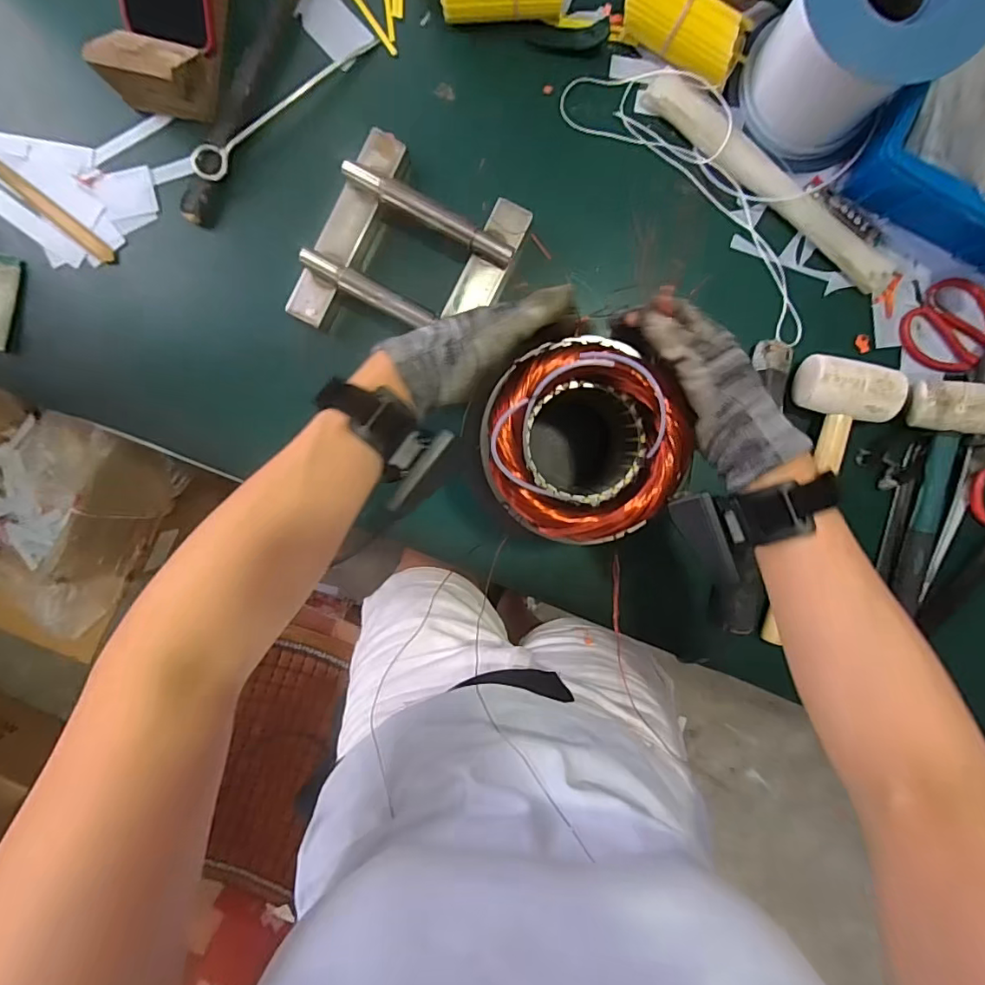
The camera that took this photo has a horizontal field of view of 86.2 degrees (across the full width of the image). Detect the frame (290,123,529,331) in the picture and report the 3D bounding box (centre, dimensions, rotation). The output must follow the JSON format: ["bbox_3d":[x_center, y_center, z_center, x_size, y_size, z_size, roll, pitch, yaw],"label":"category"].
[{"bbox_3d":[-0.081,-0.225,0.512,0.175,0.034,0.189,28,94,-2],"label":"frame"}]

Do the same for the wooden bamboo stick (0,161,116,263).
[{"bbox_3d":[-0.468,-0.302,0.531,0.199,0.013,0.017,39,94,-3],"label":"wooden bamboo stick"}]

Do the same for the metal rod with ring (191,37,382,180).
[{"bbox_3d":[-0.203,-0.380,0.512,0.215,0.017,0.029,-38,94,3],"label":"metal rod with ring"}]

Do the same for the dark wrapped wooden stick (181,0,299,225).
[{"bbox_3d":[-0.243,-0.391,0.512,0.026,0.012,0.263,25,94,-2],"label":"dark wrapped wooden stick"}]

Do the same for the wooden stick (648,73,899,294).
[{"bbox_3d":[0.278,-0.305,0.522,0.297,0.022,0.038,37,94,-3],"label":"wooden stick"}]

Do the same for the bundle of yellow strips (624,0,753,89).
[{"bbox_3d":[0.178,-0.439,0.498,0.129,0.050,0.051,25,94,-2],"label":"bundle of yellow strips"}]

